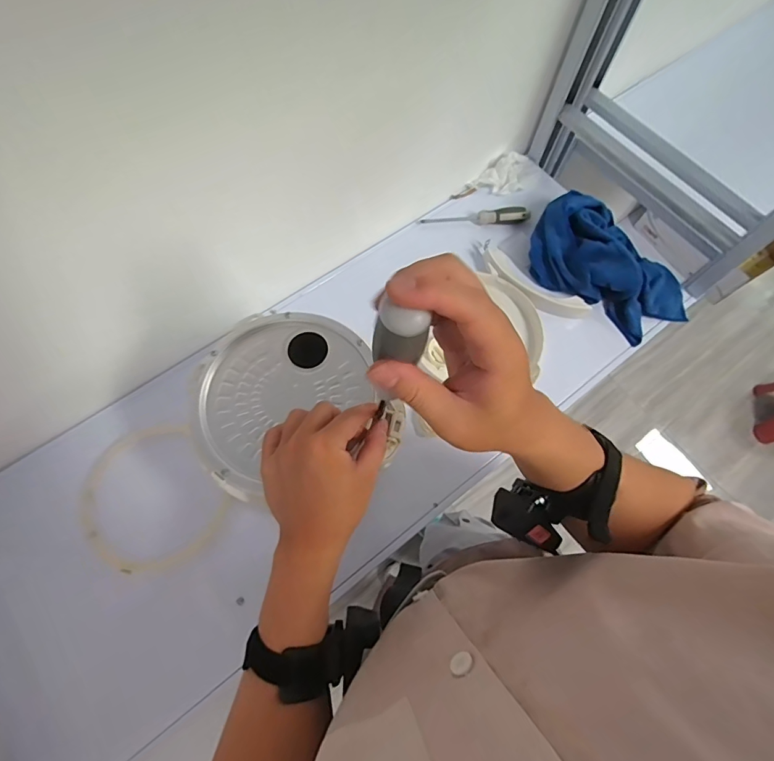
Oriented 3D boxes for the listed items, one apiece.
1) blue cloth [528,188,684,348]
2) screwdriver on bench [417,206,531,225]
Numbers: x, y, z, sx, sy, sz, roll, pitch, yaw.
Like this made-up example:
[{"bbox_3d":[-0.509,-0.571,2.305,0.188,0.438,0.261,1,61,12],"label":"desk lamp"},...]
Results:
[{"bbox_3d":[0.355,-0.180,0.686,0.270,0.073,0.156,43,74,14],"label":"blue cloth"},{"bbox_3d":[0.152,-0.283,0.746,0.186,0.031,0.029,-3,69,-2],"label":"screwdriver on bench"}]

